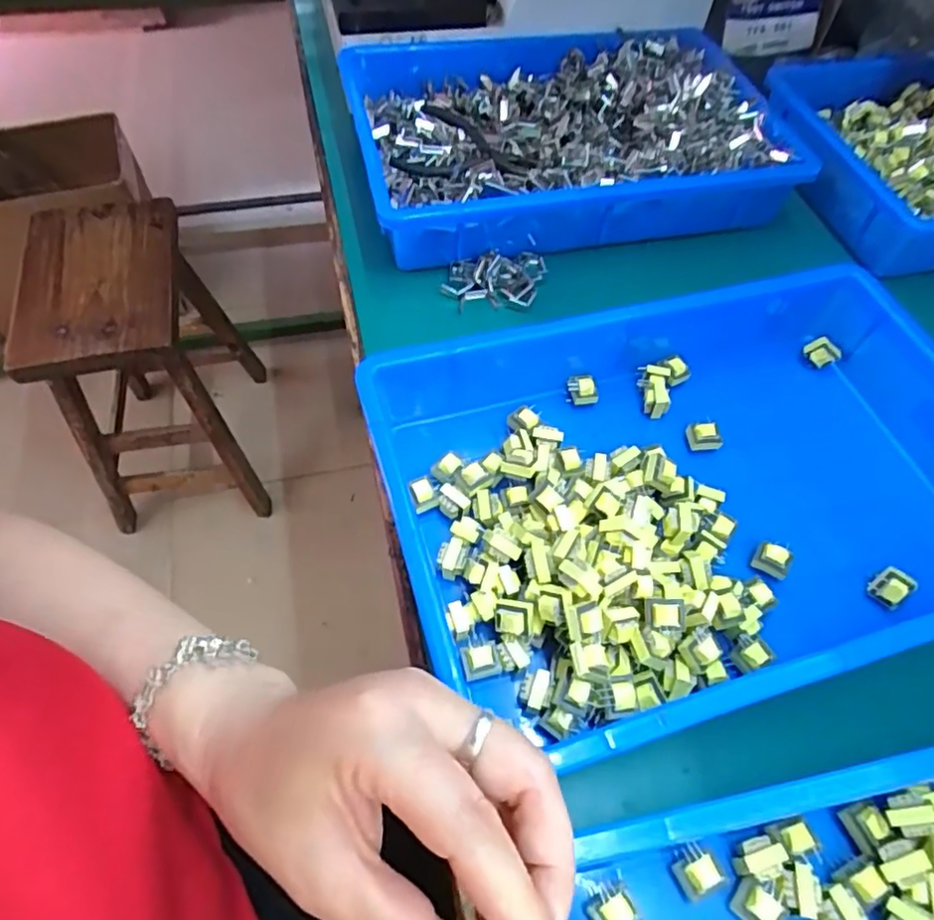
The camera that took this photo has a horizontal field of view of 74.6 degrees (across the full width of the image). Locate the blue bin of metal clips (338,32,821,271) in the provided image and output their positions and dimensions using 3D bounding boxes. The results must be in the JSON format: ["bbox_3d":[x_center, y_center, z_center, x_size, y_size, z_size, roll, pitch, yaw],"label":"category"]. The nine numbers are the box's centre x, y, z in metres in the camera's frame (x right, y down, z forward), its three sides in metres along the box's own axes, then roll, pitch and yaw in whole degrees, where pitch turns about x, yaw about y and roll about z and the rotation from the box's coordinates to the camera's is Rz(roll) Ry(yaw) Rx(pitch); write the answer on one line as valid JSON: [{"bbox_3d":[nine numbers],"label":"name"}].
[{"bbox_3d":[0.085,-0.294,0.555,0.359,0.062,0.251,-9,59,-8],"label":"blue bin of metal clips"}]

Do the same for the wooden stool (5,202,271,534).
[{"bbox_3d":[-0.536,-0.150,1.059,0.252,0.424,0.354,-10,59,-8],"label":"wooden stool"}]

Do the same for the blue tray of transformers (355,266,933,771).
[{"bbox_3d":[0.138,0.014,0.373,0.369,0.072,0.253,-10,59,-8],"label":"blue tray of transformers"}]

